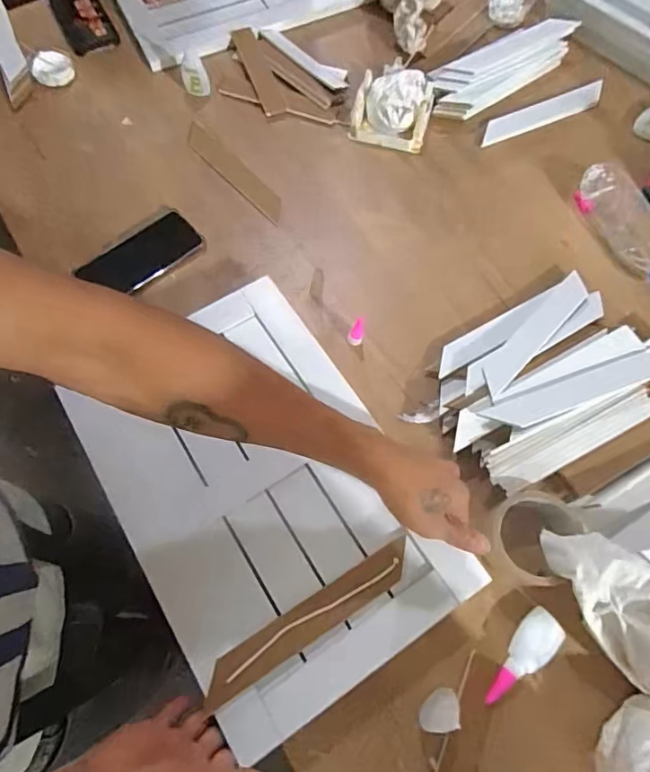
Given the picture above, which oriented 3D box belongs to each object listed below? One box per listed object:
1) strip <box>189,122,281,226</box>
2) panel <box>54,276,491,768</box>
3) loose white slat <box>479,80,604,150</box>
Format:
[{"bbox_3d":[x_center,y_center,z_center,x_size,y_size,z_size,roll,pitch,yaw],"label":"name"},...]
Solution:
[{"bbox_3d":[-0.135,-0.317,0.743,0.037,0.004,0.220,-41,72,-15],"label":"strip"},{"bbox_3d":[-0.068,0.098,0.517,0.268,0.032,0.404,-32,70,-12],"label":"panel"},{"bbox_3d":[0.335,-0.420,0.778,0.215,0.010,0.042,-24,69,-9],"label":"loose white slat"}]

